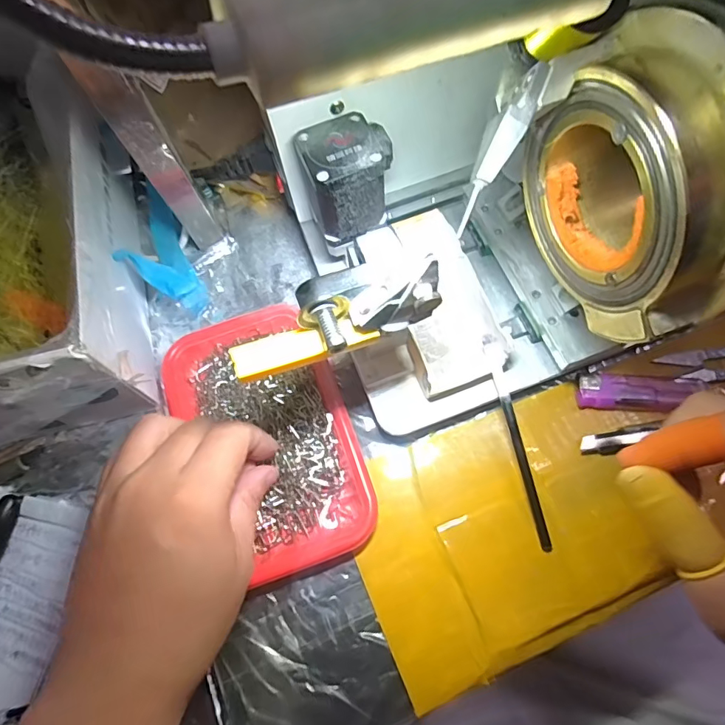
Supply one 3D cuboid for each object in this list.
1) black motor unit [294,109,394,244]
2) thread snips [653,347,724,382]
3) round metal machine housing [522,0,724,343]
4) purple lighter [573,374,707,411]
[{"bbox_3d":[-0.007,-0.111,0.281,0.056,0.054,0.050,-18,71,-3],"label":"black motor unit"},{"bbox_3d":[0.252,-0.003,0.307,0.107,0.011,0.027,-9,69,-1],"label":"thread snips"},{"bbox_3d":[0.112,-0.067,0.180,0.040,0.101,0.101,-23,71,-5],"label":"round metal machine housing"},{"bbox_3d":[0.178,0.021,0.300,0.074,0.010,0.023,4,69,4],"label":"purple lighter"}]

